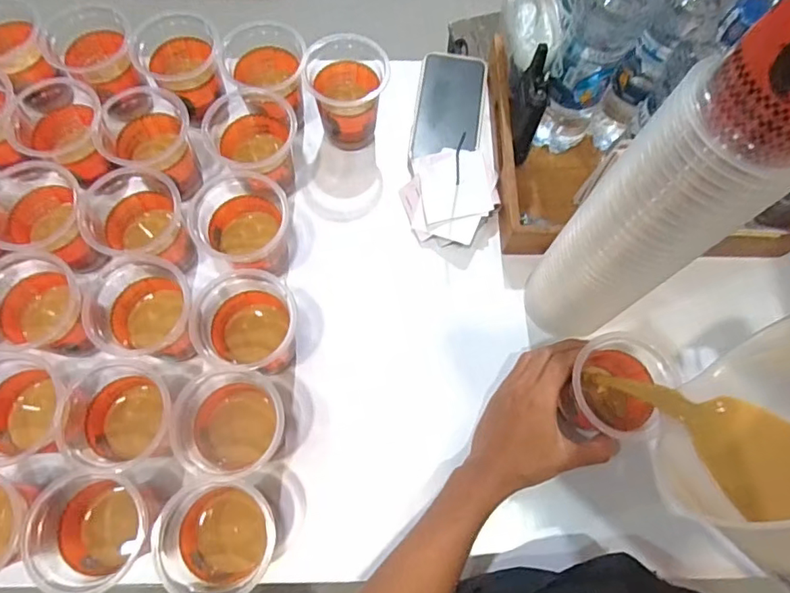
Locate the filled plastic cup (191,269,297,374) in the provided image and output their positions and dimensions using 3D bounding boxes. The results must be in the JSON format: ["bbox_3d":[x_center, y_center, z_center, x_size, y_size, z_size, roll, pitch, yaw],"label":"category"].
[{"bbox_3d":[-0.136,0.029,0.513,0.086,0.105,0.077,-2,72,-2],"label":"filled plastic cup"}]

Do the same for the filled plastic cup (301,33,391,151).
[{"bbox_3d":[-0.051,-0.225,0.592,0.086,0.118,0.079,0,72,-1],"label":"filled plastic cup"}]

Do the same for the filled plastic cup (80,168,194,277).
[{"bbox_3d":[-0.246,-0.071,0.535,0.084,0.091,0.077,0,72,-1],"label":"filled plastic cup"}]

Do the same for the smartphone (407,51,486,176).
[{"bbox_3d":[0.067,-0.229,0.660,0.081,0.013,0.168,7,72,1],"label":"smartphone"}]

